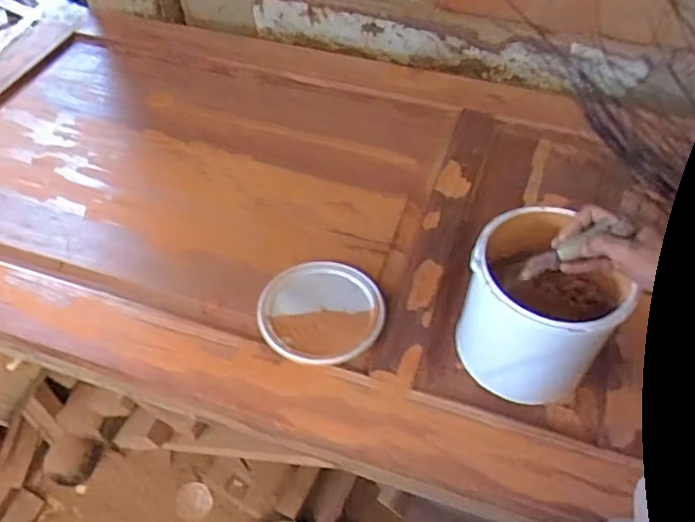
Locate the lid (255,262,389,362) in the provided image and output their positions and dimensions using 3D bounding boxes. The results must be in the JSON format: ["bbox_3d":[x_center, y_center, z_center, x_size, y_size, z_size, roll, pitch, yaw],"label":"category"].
[{"bbox_3d":[-0.037,0.067,0.832,0.173,0.013,0.172,0,53,0],"label":"lid"}]

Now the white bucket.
[{"bbox_3d":[0.240,0.057,0.734,0.165,0.187,0.176,0,53,0],"label":"white bucket"}]

